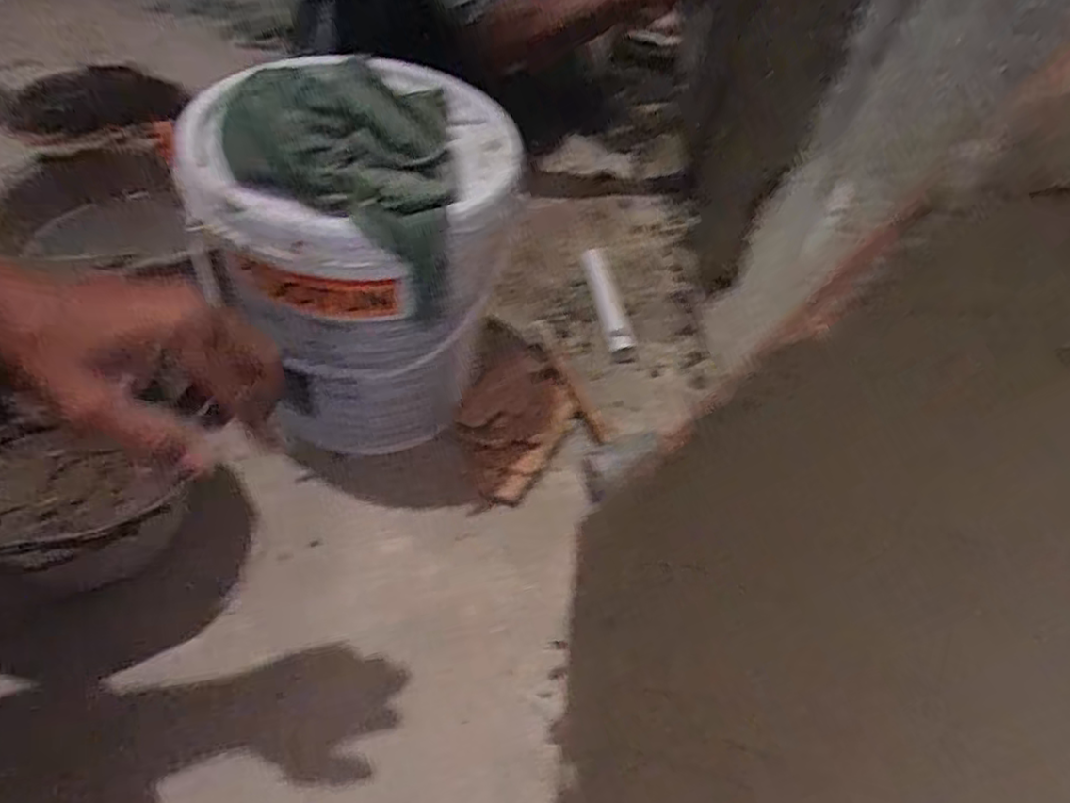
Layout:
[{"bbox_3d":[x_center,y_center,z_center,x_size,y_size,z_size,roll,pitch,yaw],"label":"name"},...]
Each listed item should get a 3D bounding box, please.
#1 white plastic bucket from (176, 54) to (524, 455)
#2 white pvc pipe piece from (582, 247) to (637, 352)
[{"bbox_3d":[-0.181,-0.156,0.737,0.305,0.388,0.329,4,49,-5],"label":"white plastic bucket"},{"bbox_3d":[0.113,-0.160,1.012,0.045,0.037,0.232,-4,50,-12],"label":"white pvc pipe piece"}]

